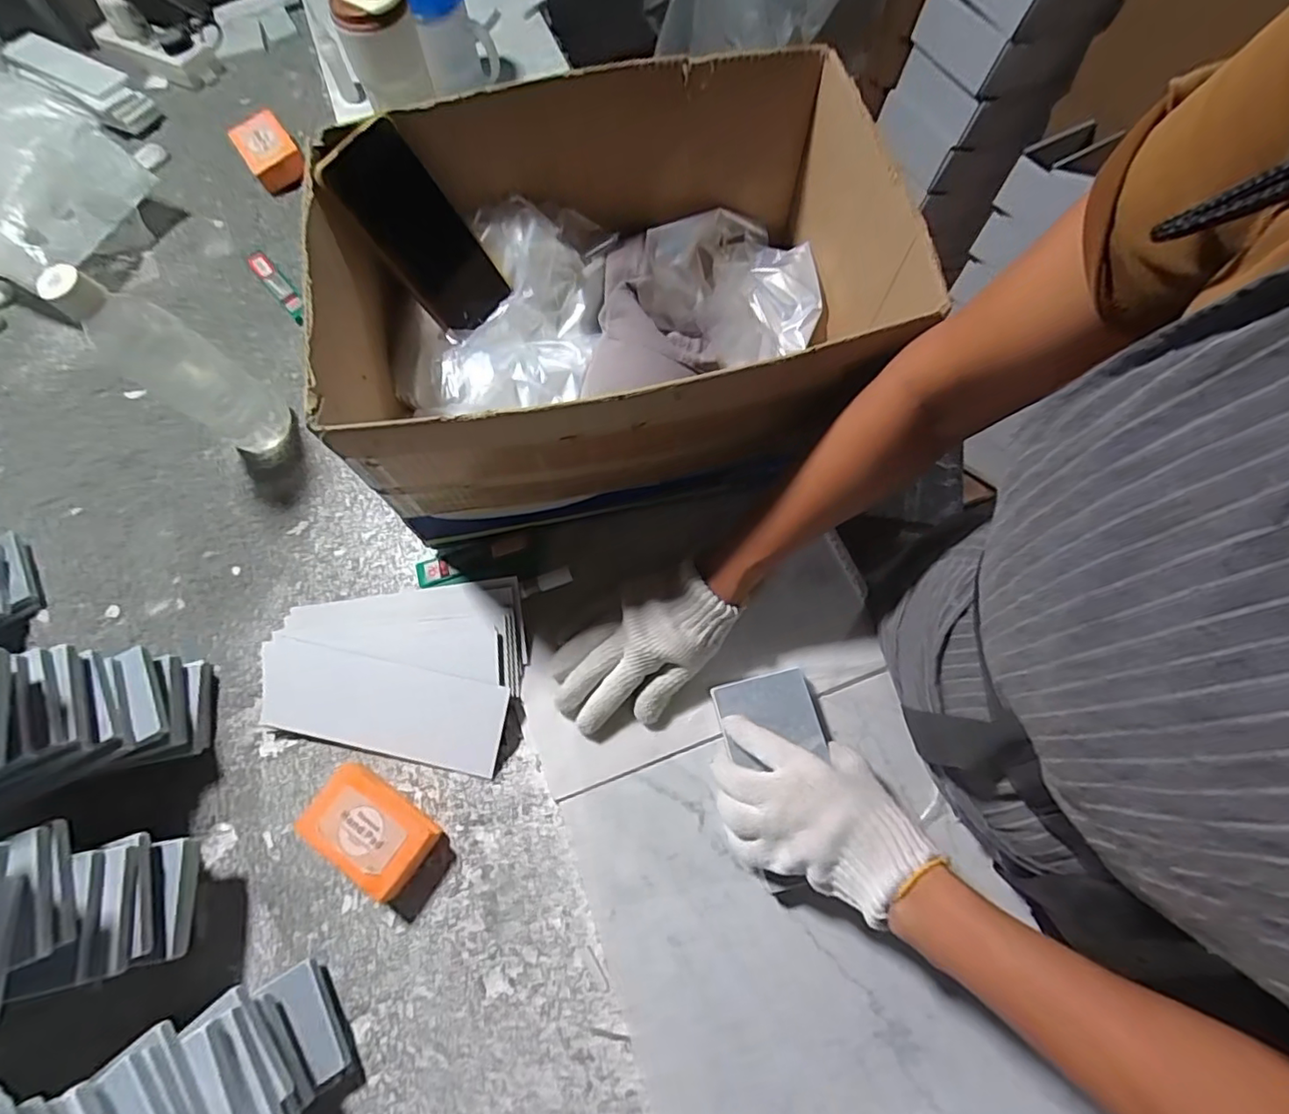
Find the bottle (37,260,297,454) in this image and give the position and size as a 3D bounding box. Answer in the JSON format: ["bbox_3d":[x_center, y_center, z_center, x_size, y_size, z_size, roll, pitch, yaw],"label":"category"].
[{"bbox_3d":[-0.409,-0.166,0.526,0.059,0.211,0.072,34,75,10],"label":"bottle"}]

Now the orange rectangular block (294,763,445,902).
[{"bbox_3d":[-0.214,0.211,0.465,0.095,0.032,0.063,32,75,10],"label":"orange rectangular block"}]

